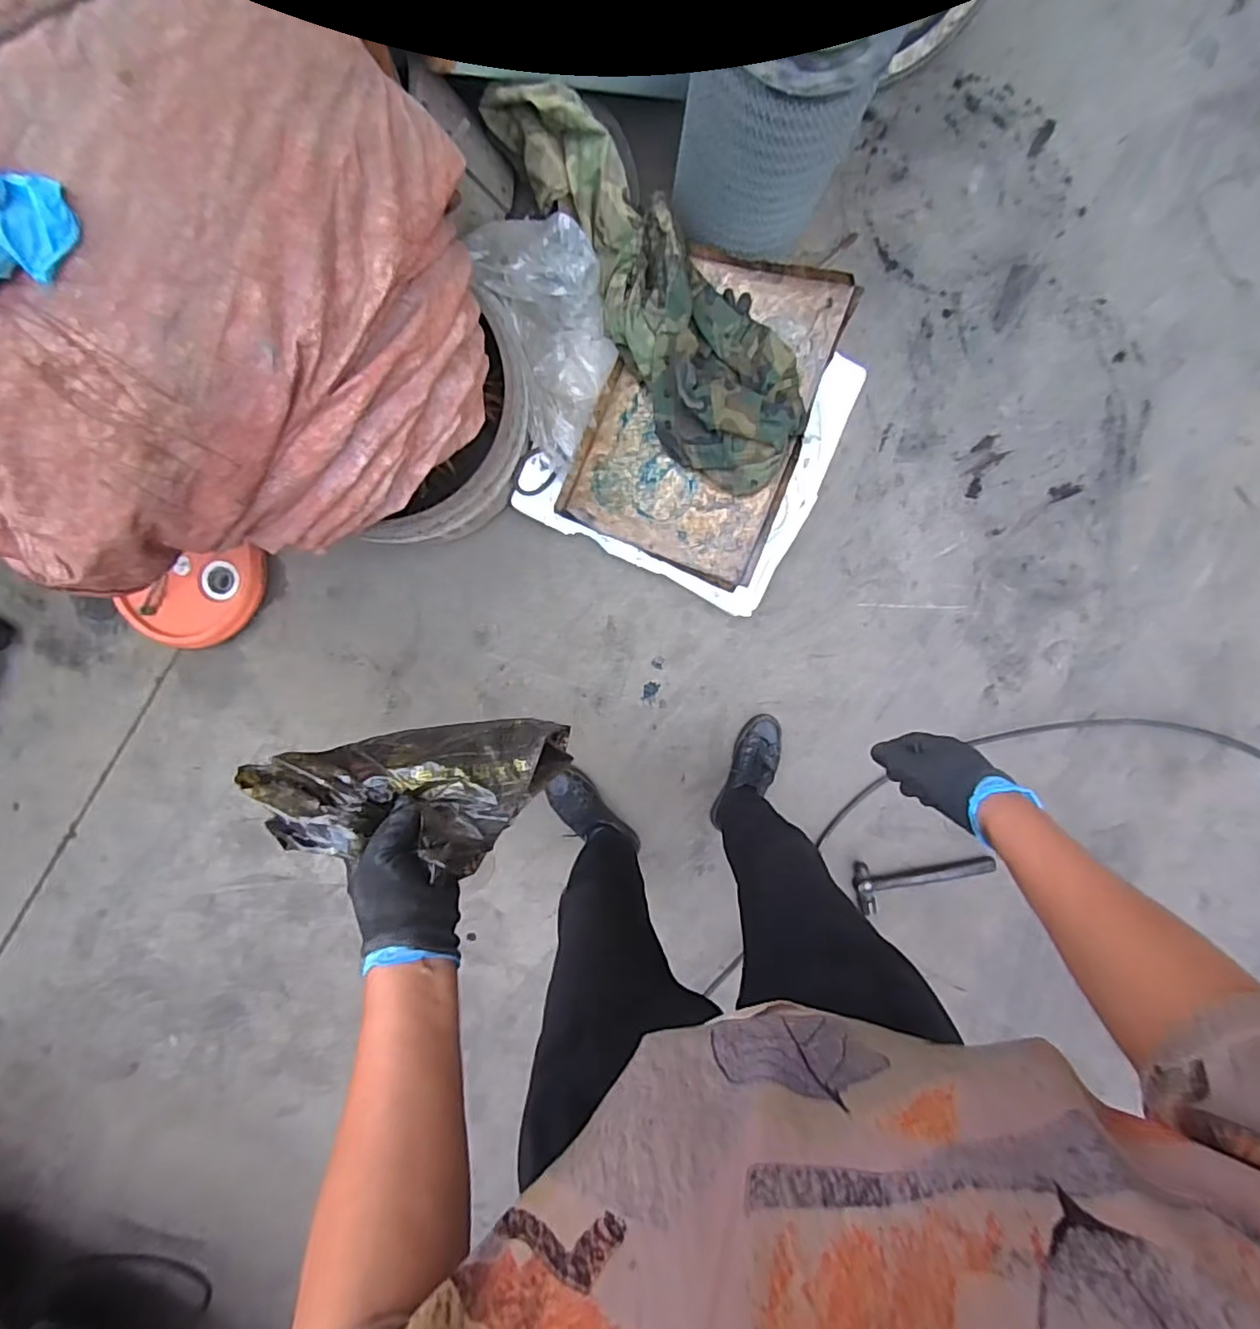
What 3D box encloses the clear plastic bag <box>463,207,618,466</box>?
[{"bbox_3d":[-0.138,-0.607,1.092,0.210,0.114,0.457,-19,86,1],"label":"clear plastic bag"}]

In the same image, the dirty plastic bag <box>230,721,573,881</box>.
[{"bbox_3d":[-0.191,0.121,0.554,0.268,0.122,0.113,-8,93,-1],"label":"dirty plastic bag"}]

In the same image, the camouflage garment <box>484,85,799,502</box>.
[{"bbox_3d":[0.033,-0.665,1.030,0.247,0.142,0.777,-36,86,0],"label":"camouflage garment"}]

